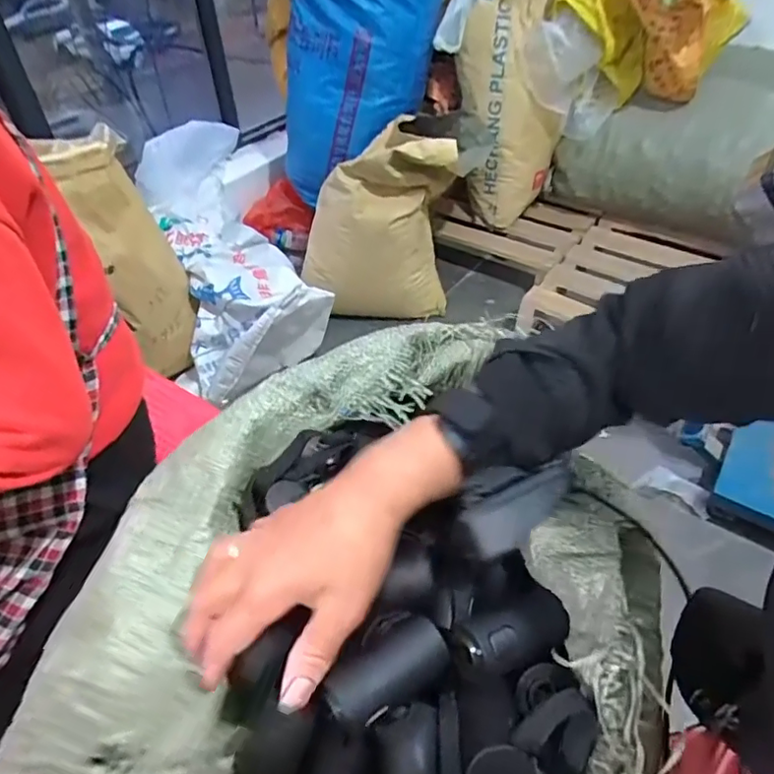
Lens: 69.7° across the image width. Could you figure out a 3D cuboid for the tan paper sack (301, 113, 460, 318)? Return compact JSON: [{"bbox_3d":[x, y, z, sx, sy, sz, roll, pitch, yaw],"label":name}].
[{"bbox_3d":[-0.032,-0.431,1.505,0.394,0.476,0.197,-3,44,-1],"label":"tan paper sack"}]

